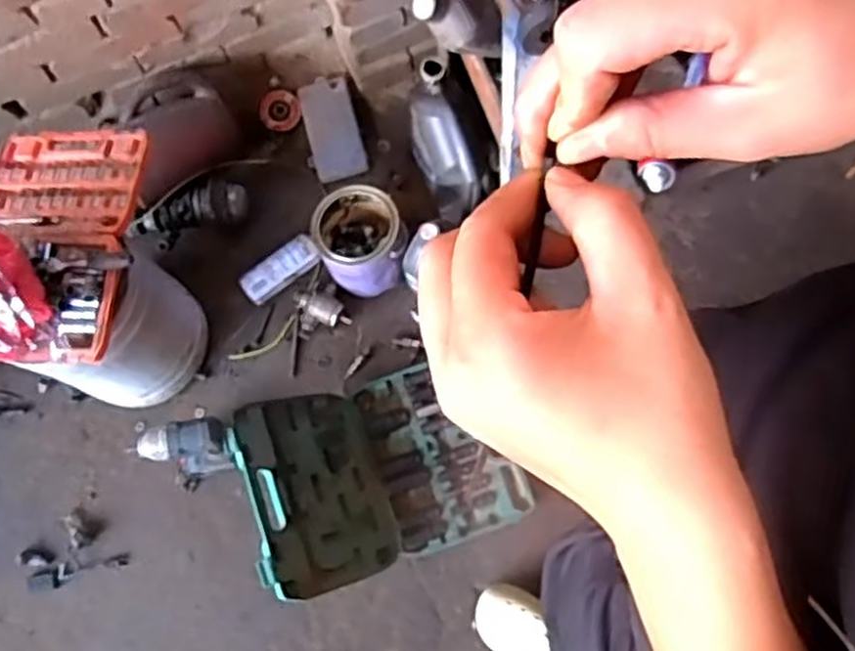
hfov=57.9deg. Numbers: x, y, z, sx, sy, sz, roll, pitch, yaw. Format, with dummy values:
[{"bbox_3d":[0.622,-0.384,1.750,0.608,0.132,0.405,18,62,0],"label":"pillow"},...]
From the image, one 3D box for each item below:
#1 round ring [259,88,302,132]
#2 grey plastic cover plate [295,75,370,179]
[{"bbox_3d":[-0.301,-0.440,1.577,0.084,0.014,0.086,0,75,1],"label":"round ring"},{"bbox_3d":[-0.193,-0.398,1.543,0.113,0.048,0.204,-12,75,-3],"label":"grey plastic cover plate"}]

